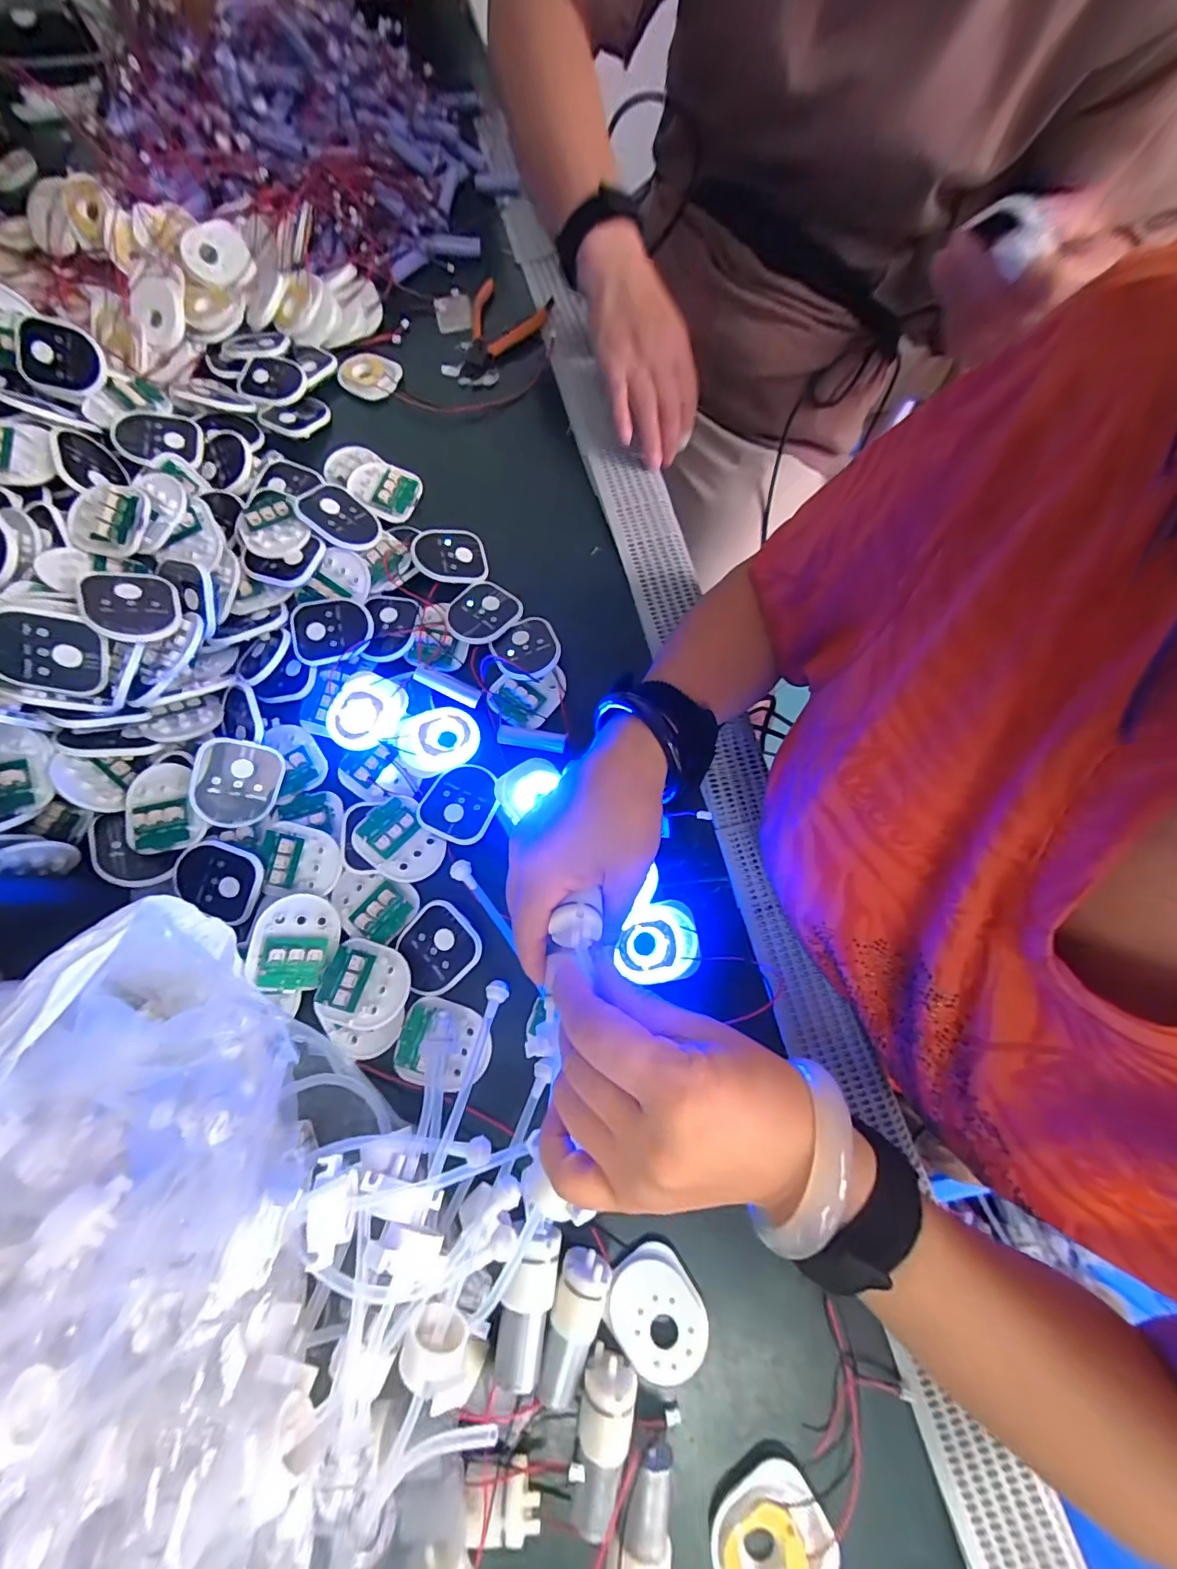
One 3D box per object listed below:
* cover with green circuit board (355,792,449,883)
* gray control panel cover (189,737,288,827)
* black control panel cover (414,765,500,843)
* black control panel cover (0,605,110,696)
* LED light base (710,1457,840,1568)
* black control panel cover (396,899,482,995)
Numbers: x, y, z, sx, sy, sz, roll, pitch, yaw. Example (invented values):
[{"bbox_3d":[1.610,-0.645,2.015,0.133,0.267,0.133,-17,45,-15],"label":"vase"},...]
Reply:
[{"bbox_3d":[-0.128,0.037,0.341,0.056,0.010,0.048,39,80,12],"label":"cover with green circuit board"},{"bbox_3d":[-0.236,-0.001,0.342,0.050,0.005,0.056,17,87,-41],"label":"gray control panel cover"},{"bbox_3d":[-0.088,0.011,0.352,0.049,0.005,0.056,21,77,8],"label":"black control panel cover"},{"bbox_3d":[-0.331,-0.081,0.308,0.059,0.004,0.049,9,112,-32],"label":"black control panel cover"},{"bbox_3d":[0.090,0.375,0.251,0.057,0.009,0.046,-30,75,-5],"label":"LED light base"},{"bbox_3d":[-0.098,0.105,0.329,0.054,0.004,0.049,-39,79,7],"label":"black control panel cover"}]

